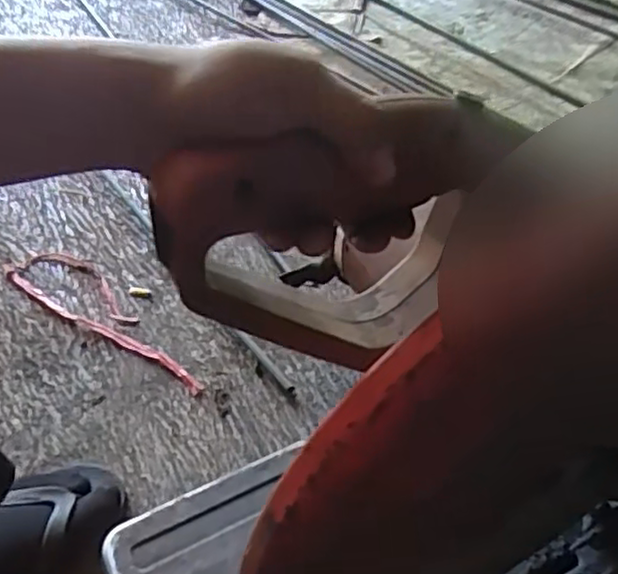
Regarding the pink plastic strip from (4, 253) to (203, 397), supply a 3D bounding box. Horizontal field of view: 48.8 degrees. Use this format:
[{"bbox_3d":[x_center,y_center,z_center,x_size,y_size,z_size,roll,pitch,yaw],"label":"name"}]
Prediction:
[{"bbox_3d":[-0.264,0.033,0.896,0.361,0.006,0.086,29,55,27],"label":"pink plastic strip"}]

